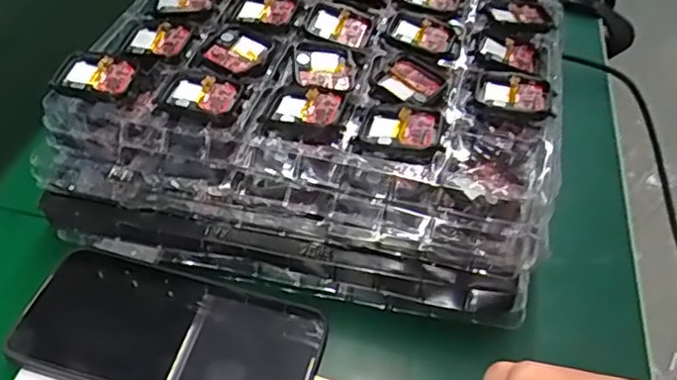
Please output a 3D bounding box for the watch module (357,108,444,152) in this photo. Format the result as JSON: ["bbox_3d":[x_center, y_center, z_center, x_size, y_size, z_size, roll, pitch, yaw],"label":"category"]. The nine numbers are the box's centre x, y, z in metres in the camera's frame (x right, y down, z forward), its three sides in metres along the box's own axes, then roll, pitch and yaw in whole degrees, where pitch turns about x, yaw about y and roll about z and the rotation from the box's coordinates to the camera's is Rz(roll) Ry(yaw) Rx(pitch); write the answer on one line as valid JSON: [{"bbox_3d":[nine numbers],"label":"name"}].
[{"bbox_3d":[0.033,-0.031,0.341,0.042,0.011,0.037,13,46,10],"label":"watch module"}]

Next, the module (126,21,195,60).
[{"bbox_3d":[-0.113,-0.095,0.397,0.040,0.008,0.038,5,45,2],"label":"module"}]

